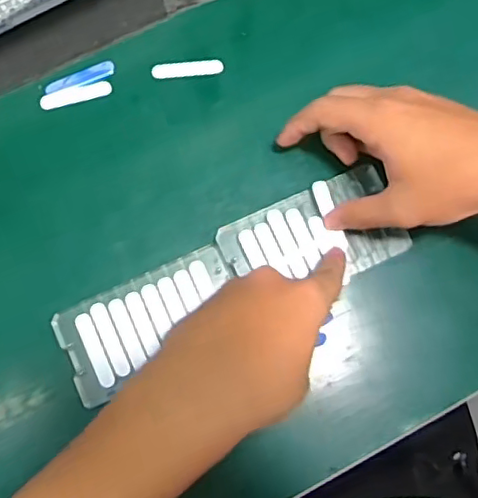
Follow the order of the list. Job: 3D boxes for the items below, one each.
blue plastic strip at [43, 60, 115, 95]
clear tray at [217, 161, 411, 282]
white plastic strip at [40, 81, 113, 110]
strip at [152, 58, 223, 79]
[{"bbox_3d":[-0.118,-0.126,0.434,0.052,0.004,0.013,-23,80,-4],"label":"blue plastic strip"},{"bbox_3d":[0.053,-0.007,0.410,0.120,0.013,0.066,-25,80,-5],"label":"clear tray"},{"bbox_3d":[-0.119,-0.113,0.430,0.052,0.004,0.013,-14,79,-3],"label":"white plastic strip"},{"bbox_3d":[-0.038,-0.134,0.434,0.052,0.004,0.013,-6,79,-1],"label":"strip"}]

